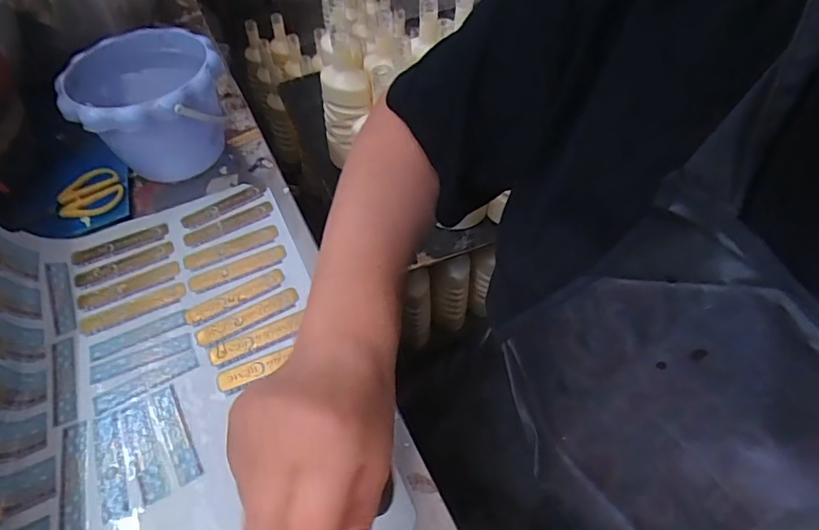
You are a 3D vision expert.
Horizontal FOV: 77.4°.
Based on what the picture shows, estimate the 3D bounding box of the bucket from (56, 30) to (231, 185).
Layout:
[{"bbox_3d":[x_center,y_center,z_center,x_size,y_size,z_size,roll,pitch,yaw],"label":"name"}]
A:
[{"bbox_3d":[-0.285,-0.173,0.575,0.157,0.124,0.180,-21,55,-13],"label":"bucket"}]

